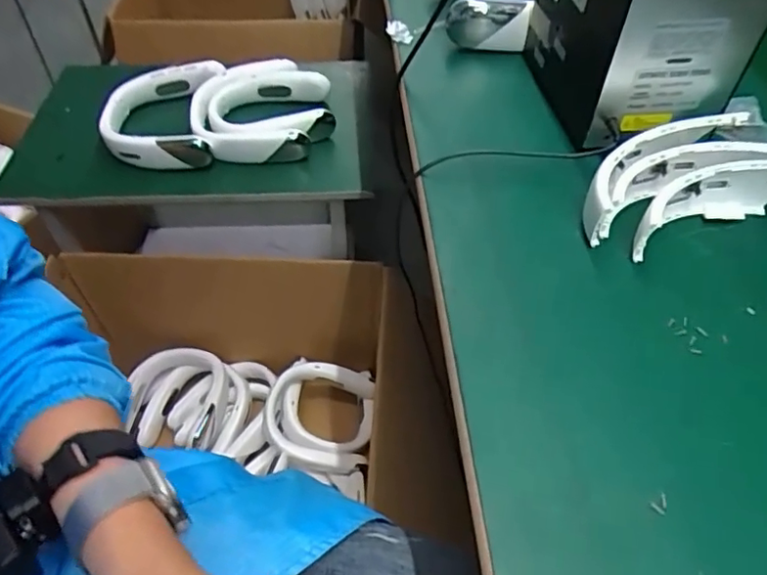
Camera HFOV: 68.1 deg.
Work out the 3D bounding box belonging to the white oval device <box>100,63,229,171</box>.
[{"bbox_3d":[-0.371,-0.291,0.955,0.182,0.056,0.226,-3,50,-3],"label":"white oval device"}]

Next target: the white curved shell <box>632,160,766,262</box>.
[{"bbox_3d":[0.268,-0.069,0.443,0.175,0.050,0.043,-13,50,-10],"label":"white curved shell"}]

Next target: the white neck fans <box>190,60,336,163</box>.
[{"bbox_3d":[-0.207,-0.303,0.971,0.236,0.055,0.217,-9,51,-7],"label":"white neck fans"}]

